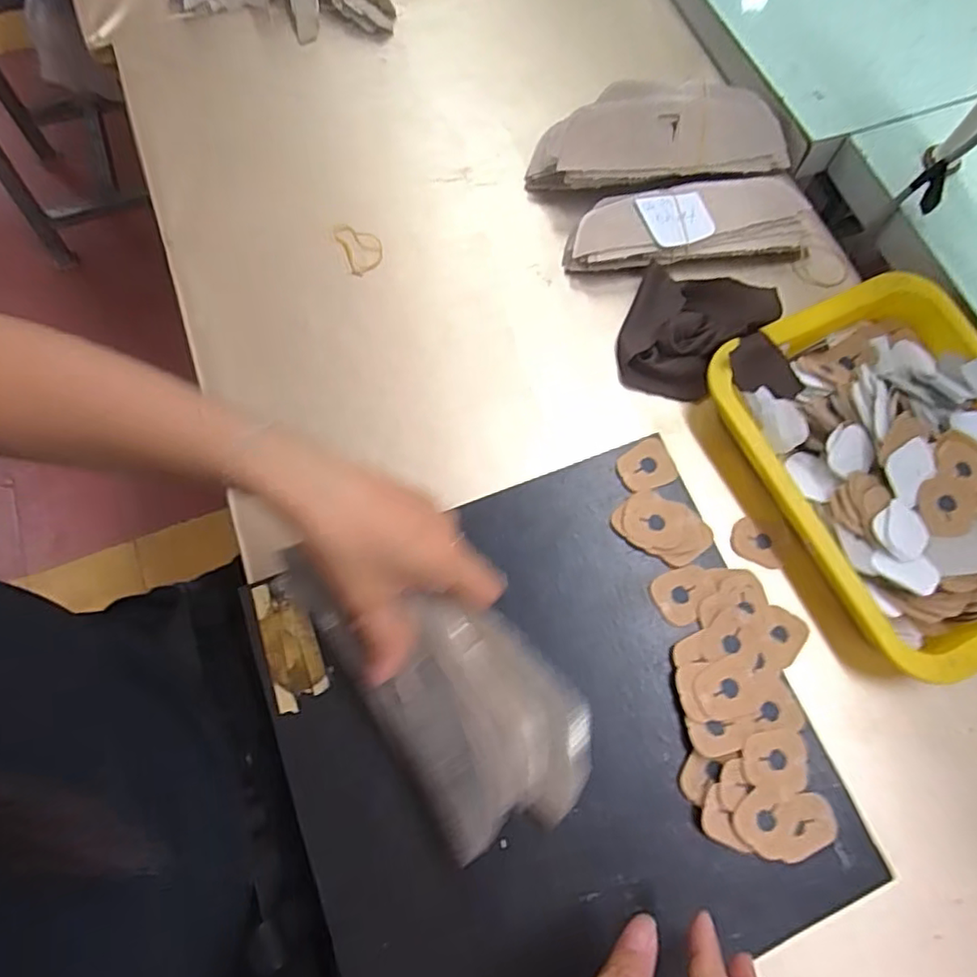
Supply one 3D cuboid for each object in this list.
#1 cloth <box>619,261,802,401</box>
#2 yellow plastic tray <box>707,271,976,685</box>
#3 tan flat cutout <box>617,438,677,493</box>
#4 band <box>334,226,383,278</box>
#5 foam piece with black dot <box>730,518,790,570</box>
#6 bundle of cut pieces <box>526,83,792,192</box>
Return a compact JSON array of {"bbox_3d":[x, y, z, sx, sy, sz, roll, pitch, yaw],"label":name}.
[{"bbox_3d":[0.168,-0.121,0.477,0.124,0.041,0.108,16,72,6],"label":"cloth"},{"bbox_3d":[0.291,-0.018,0.438,0.200,0.045,0.254,-25,73,-8],"label":"yellow plastic tray"},{"bbox_3d":[0.109,-0.015,0.435,0.037,0.004,0.033,-17,71,-2],"label":"tan flat cutout"},{"bbox_3d":[-0.106,-0.202,0.525,0.033,0.006,0.050,-22,73,-7],"label":"band"},{"bbox_3d":[0.191,0.037,0.443,0.039,0.004,0.035,15,72,5],"label":"foam piece with black dot"},{"bbox_3d":[0.141,-0.287,0.523,0.207,0.057,0.067,-7,71,-2],"label":"bundle of cut pieces"}]

